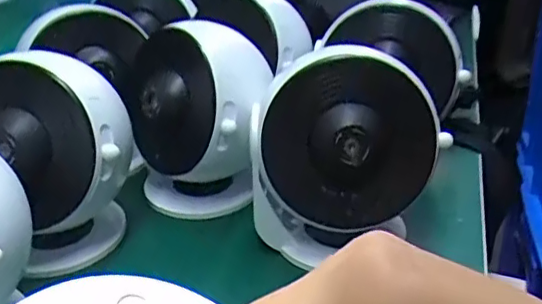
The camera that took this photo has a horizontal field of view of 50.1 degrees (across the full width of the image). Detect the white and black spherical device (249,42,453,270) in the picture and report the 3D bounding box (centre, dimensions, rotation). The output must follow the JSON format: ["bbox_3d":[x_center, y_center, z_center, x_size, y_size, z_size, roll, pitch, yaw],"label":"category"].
[{"bbox_3d":[0.042,-0.002,0.351,0.108,0.113,0.082,-4,28,-2],"label":"white and black spherical device"}]

